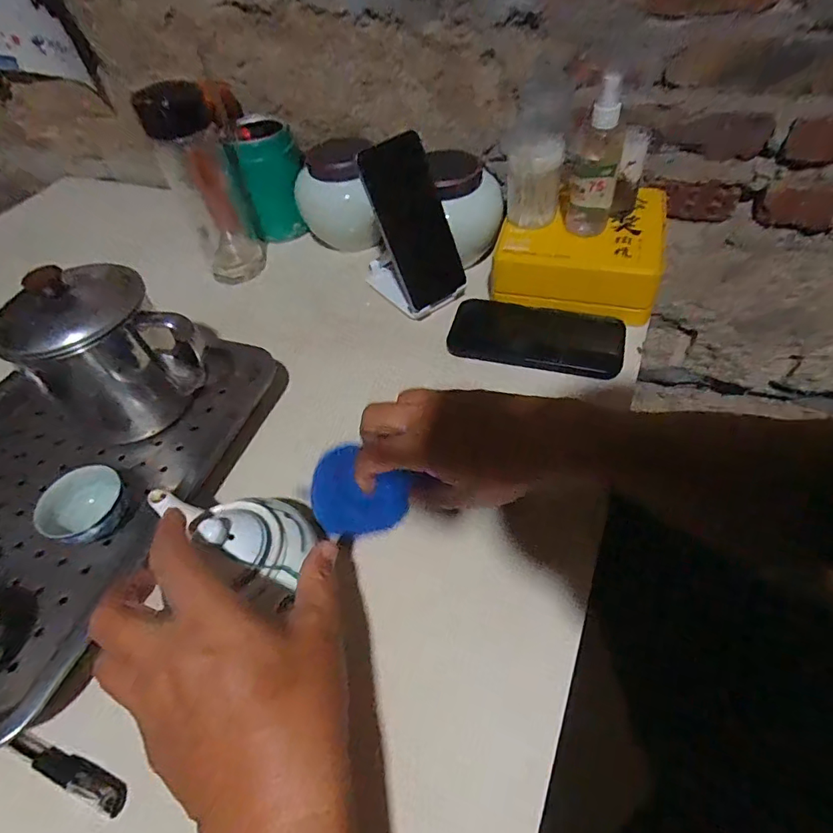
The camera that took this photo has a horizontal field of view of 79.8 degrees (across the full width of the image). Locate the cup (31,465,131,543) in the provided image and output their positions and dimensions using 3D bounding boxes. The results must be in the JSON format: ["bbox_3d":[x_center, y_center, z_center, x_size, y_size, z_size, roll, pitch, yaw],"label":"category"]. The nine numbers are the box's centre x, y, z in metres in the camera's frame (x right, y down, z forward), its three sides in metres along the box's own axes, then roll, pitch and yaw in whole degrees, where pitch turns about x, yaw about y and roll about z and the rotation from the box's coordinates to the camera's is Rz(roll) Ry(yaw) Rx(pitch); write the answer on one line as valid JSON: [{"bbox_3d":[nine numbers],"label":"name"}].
[{"bbox_3d":[-0.245,0.071,0.376,0.052,0.037,0.058,24,57,22],"label":"cup"}]

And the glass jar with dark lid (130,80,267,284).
[{"bbox_3d":[-0.240,-0.264,0.574,0.074,0.209,0.066,-22,53,-12],"label":"glass jar with dark lid"}]

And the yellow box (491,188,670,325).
[{"bbox_3d":[0.175,-0.185,0.539,0.158,0.062,0.147,10,53,13],"label":"yellow box"}]

